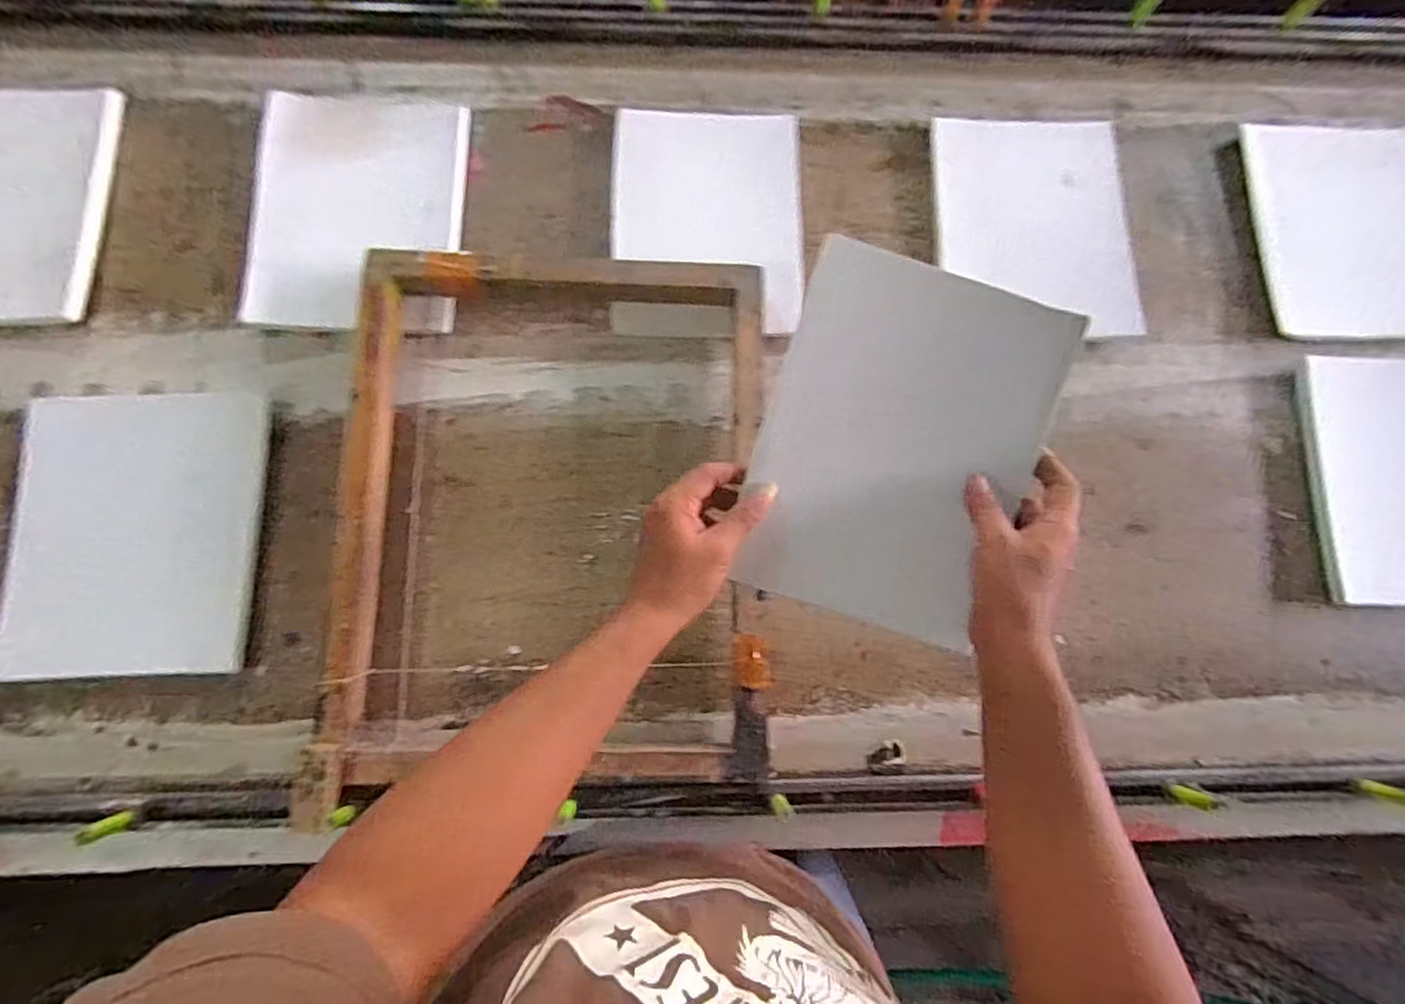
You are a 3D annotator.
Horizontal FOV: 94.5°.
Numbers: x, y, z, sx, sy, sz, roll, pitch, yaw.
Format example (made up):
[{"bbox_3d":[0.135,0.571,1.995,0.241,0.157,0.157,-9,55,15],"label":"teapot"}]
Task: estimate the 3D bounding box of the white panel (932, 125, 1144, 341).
[{"bbox_3d":[0.370,-0.316,0.727,0.207,0.017,0.277,-1,73,1],"label":"white panel"}]

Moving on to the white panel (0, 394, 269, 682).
[{"bbox_3d":[-0.537,0.028,0.618,0.214,0.018,0.264,-2,81,-3],"label":"white panel"}]

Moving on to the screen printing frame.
[{"bbox_3d":[-0.138,0.012,0.645,0.404,0.056,0.527,1,81,-3],"label":"screen printing frame"}]

